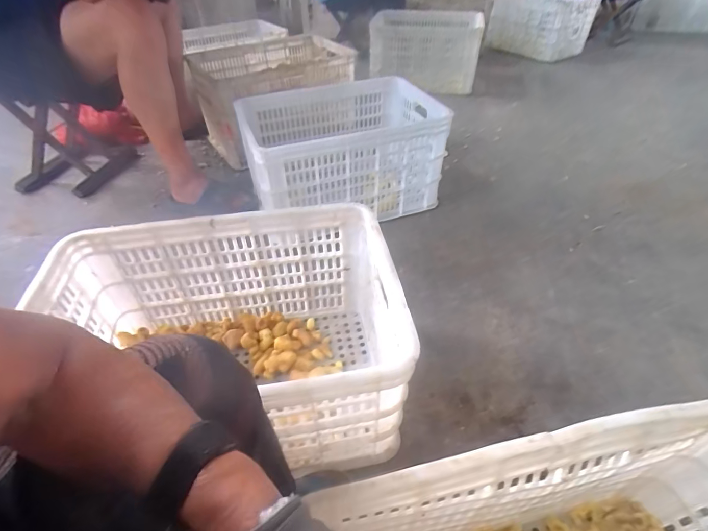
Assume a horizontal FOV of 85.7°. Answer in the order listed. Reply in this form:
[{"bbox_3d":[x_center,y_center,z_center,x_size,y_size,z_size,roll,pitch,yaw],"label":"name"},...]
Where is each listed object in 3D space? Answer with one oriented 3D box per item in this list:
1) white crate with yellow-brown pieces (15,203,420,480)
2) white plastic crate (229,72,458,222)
[{"bbox_3d":[-0.190,0.137,0.629,0.498,0.286,0.347,-8,43,-7],"label":"white crate with yellow-brown pieces"},{"bbox_3d":[-0.037,-0.328,1.124,0.546,0.281,0.381,-15,45,-15],"label":"white plastic crate"}]

